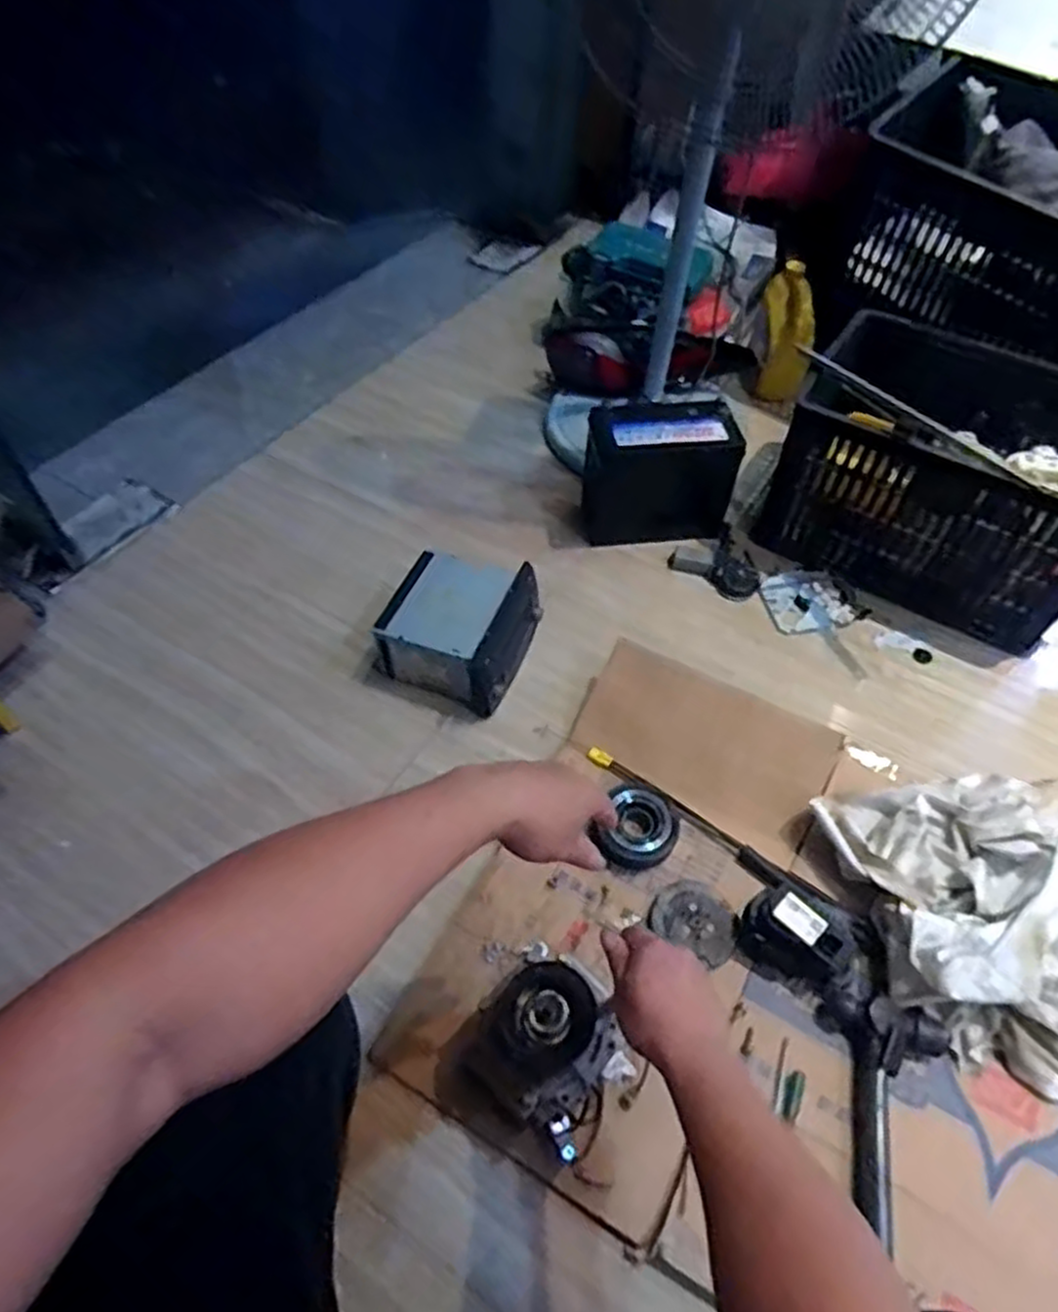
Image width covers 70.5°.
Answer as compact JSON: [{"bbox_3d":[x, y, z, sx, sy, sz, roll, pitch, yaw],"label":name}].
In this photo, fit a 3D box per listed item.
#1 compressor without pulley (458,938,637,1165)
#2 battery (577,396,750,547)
[{"bbox_3d":[0.024,0.381,0.728,0.159,0.179,0.131,38,60,24],"label":"compressor without pulley"},{"bbox_3d":[0.214,-0.307,1.250,0.235,0.188,0.137,-6,53,-7],"label":"battery"}]

